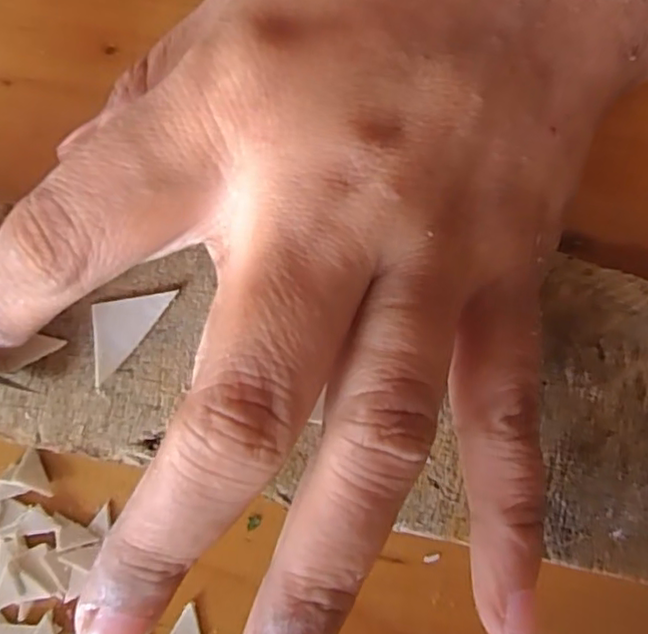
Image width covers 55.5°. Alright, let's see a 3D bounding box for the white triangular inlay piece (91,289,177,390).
[{"bbox_3d":[-0.044,0.001,0.131,0.012,0.004,0.024,38,83,7],"label":"white triangular inlay piece"}]

